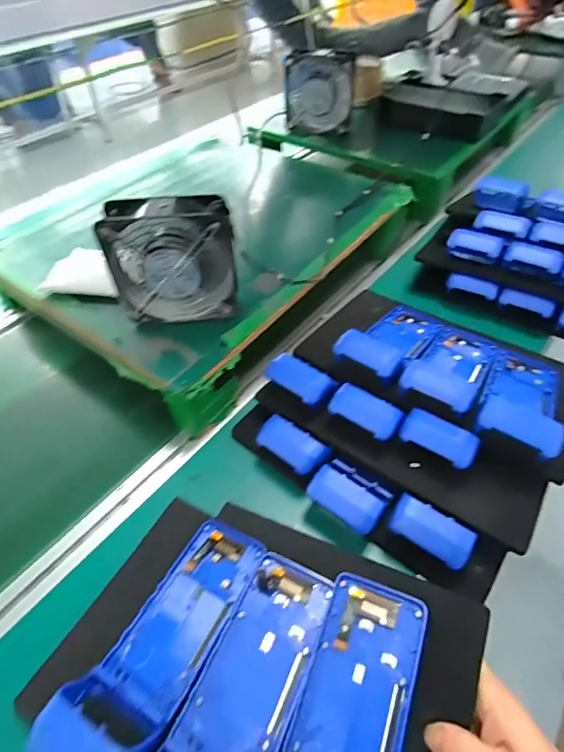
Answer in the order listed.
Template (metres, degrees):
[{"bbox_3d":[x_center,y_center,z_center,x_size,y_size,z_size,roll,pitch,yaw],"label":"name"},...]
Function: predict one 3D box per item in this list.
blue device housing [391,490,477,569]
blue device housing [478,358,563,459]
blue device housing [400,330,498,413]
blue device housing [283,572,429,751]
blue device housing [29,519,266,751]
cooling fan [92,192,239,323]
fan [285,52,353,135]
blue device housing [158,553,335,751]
[{"bbox_3d":[0.155,0.160,0.434,0.080,0.014,0.042,28,56,24],"label":"blue device housing"},{"bbox_3d":[0.298,0.023,0.515,0.081,0.026,0.215,25,30,22],"label":"blue device housing"},{"bbox_3d":[0.230,-0.017,0.560,0.089,0.026,0.233,28,32,24],"label":"blue device housing"},{"bbox_3d":[0.046,0.270,0.308,0.079,0.045,0.224,18,52,17],"label":"blue device housing"},{"bbox_3d":[-0.103,0.235,0.378,0.083,0.039,0.229,21,37,19],"label":"blue device housing"},{"bbox_3d":[-0.134,-0.144,0.528,0.148,0.150,0.054,-3,49,-1],"label":"cooling fan"},{"bbox_3d":[0.083,-0.630,0.935,0.149,0.150,0.036,6,50,7],"label":"fan"},{"bbox_3d":[-0.031,0.263,0.340,0.082,0.043,0.223,19,39,18],"label":"blue device housing"}]

